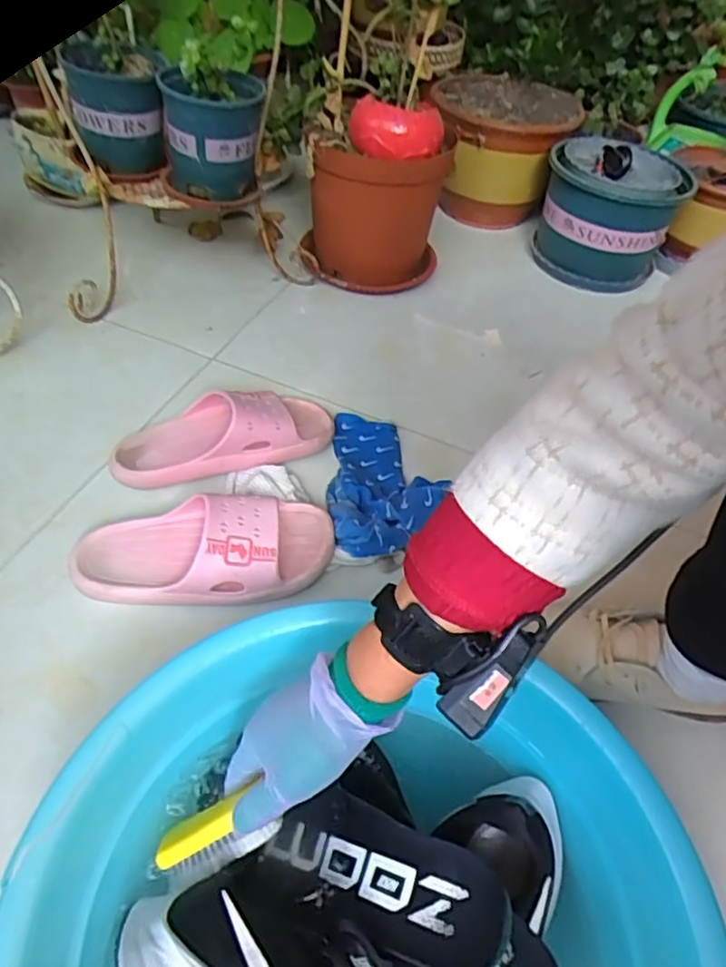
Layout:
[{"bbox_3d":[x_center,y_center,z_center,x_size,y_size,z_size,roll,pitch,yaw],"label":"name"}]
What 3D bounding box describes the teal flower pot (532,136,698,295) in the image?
[{"bbox_3d":[0.418,-0.462,1.094,0.212,0.200,0.224,3,49,-3],"label":"teal flower pot"}]

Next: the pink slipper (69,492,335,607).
[{"bbox_3d":[-0.155,0.064,0.631,0.253,0.069,0.101,-5,47,-12],"label":"pink slipper"}]

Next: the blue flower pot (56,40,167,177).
[{"bbox_3d":[-0.314,-0.470,0.811,0.107,0.123,0.096,-14,52,-17],"label":"blue flower pot"}]

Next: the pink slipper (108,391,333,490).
[{"bbox_3d":[-0.163,-0.062,0.750,0.258,0.066,0.095,-12,49,-18],"label":"pink slipper"}]

